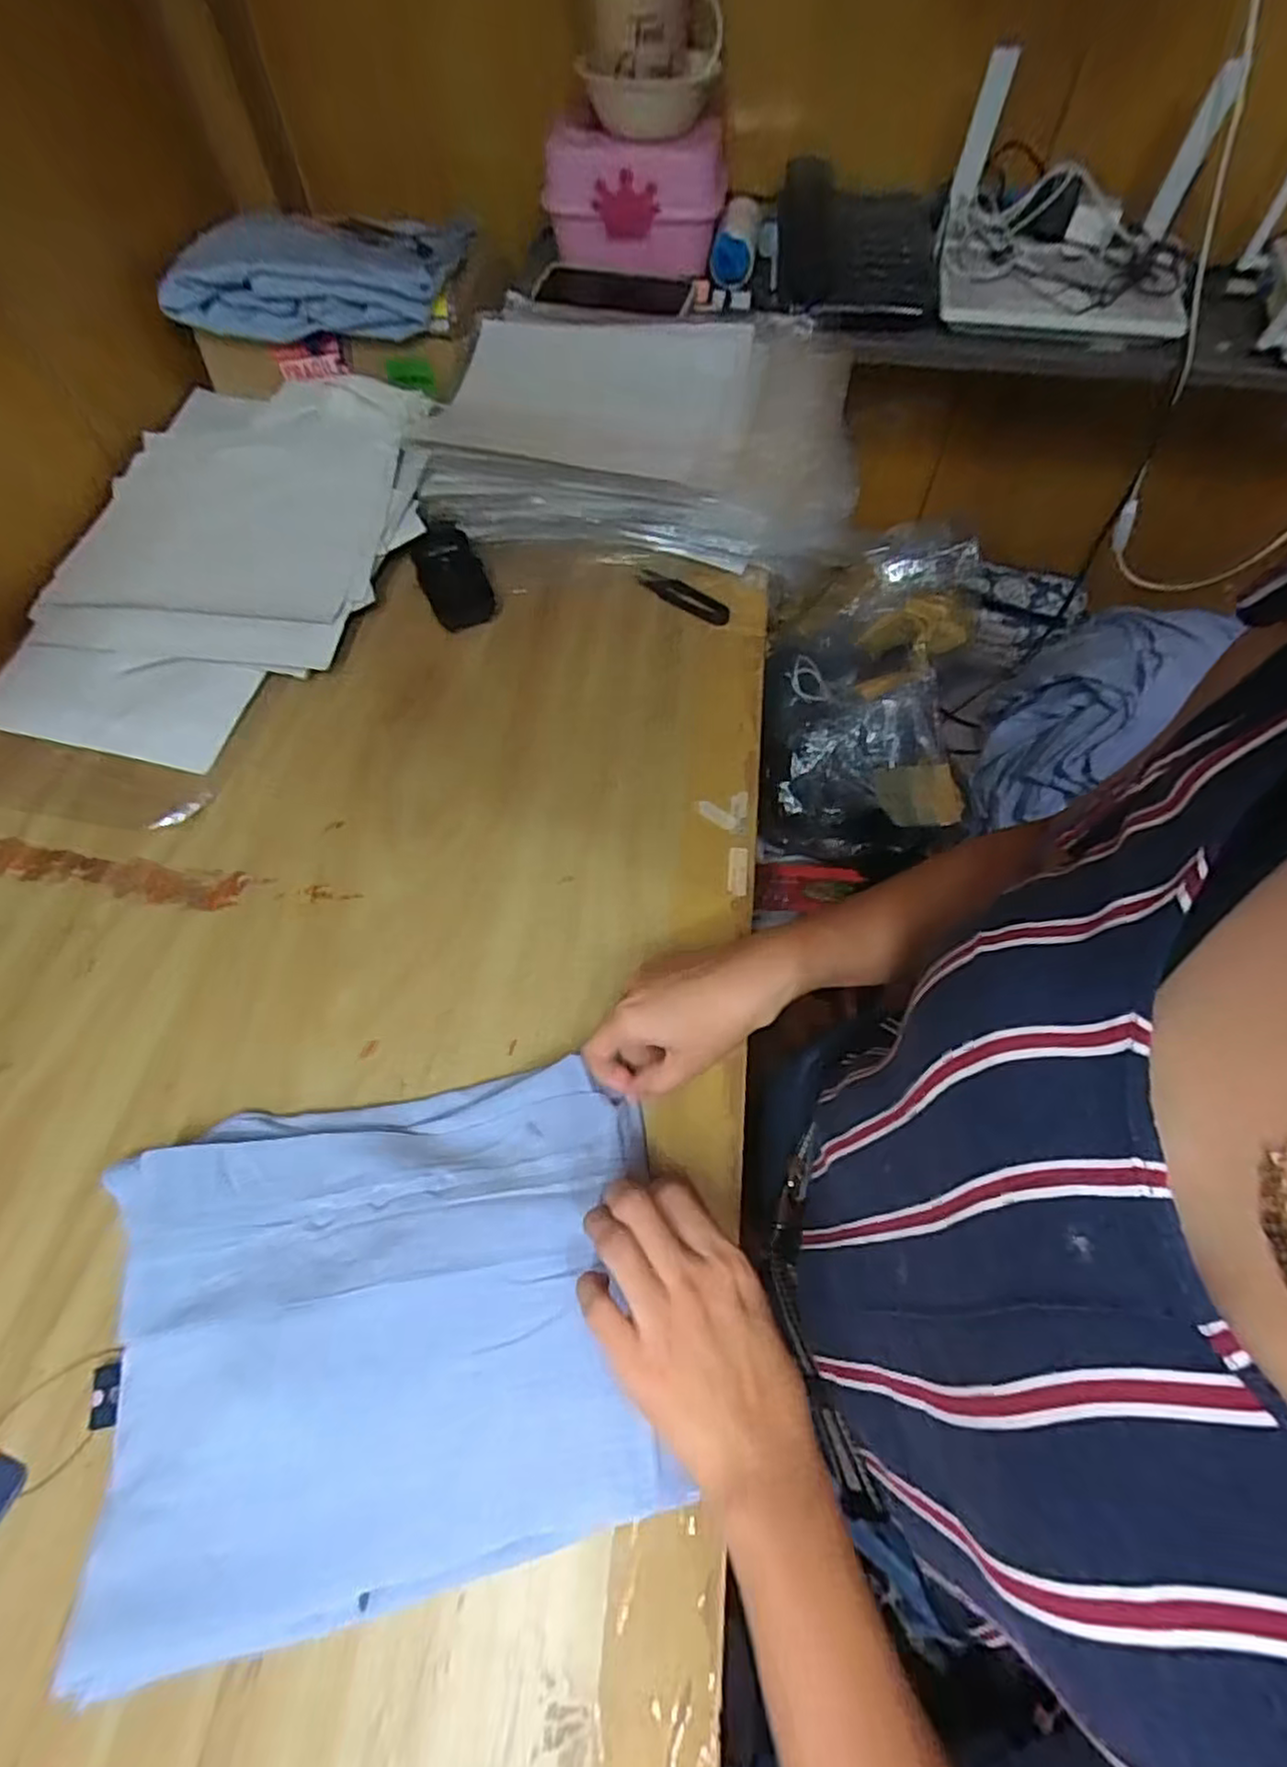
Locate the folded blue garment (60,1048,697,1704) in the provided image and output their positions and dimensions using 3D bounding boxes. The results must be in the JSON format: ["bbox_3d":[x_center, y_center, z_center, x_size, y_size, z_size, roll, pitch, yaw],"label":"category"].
[{"bbox_3d":[-0.120,0.198,0.326,0.247,0.038,0.201,-10,61,-5],"label":"folded blue garment"}]

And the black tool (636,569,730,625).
[{"bbox_3d":[0.035,-0.248,0.603,0.095,0.007,0.026,37,67,19],"label":"black tool"}]

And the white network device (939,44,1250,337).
[{"bbox_3d":[0.412,-0.632,0.651,0.236,0.142,0.156,6,61,4],"label":"white network device"}]

